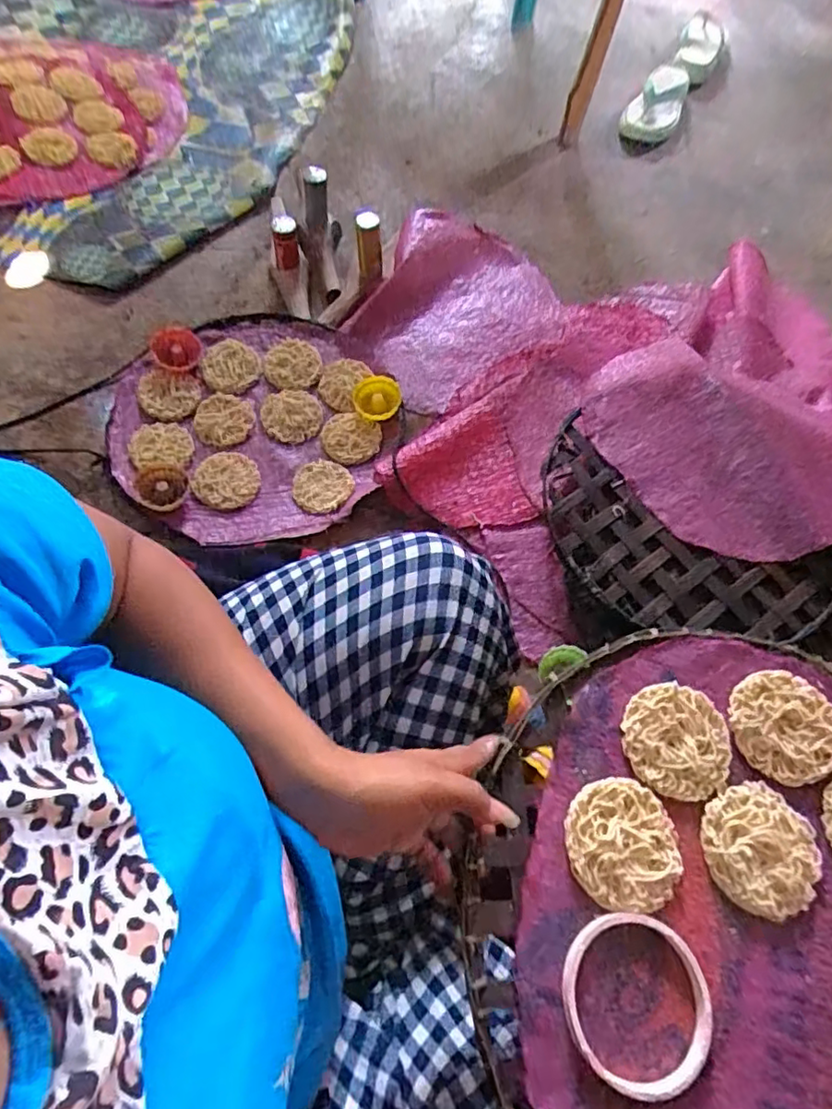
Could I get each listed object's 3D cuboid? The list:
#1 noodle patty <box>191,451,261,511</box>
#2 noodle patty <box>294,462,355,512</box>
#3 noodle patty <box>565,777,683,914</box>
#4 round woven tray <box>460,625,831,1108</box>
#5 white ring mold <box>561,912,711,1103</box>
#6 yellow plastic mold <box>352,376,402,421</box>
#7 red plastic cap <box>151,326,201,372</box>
[{"bbox_3d":[-0.233,-0.095,0.740,0.076,0.012,0.076,1,64,-2],"label":"noodle patty"},{"bbox_3d":[-0.114,-0.086,0.748,0.071,0.010,0.073,1,64,-2],"label":"noodle patty"},{"bbox_3d":[0.136,0.188,0.390,0.073,0.012,0.076,2,65,-5],"label":"noodle patty"},{"bbox_3d":[0.220,0.233,0.379,0.361,0.022,0.365,1,64,-2],"label":"round woven tray"},{"bbox_3d":[0.130,0.265,0.355,0.088,0.016,0.090,13,65,0],"label":"white ring mold"},{"bbox_3d":[-0.051,-0.206,0.804,0.061,0.026,0.063,2,78,6],"label":"yellow plastic mold"},{"bbox_3d":[-0.321,-0.275,0.800,0.060,0.026,0.060,1,64,-2],"label":"red plastic cap"}]

